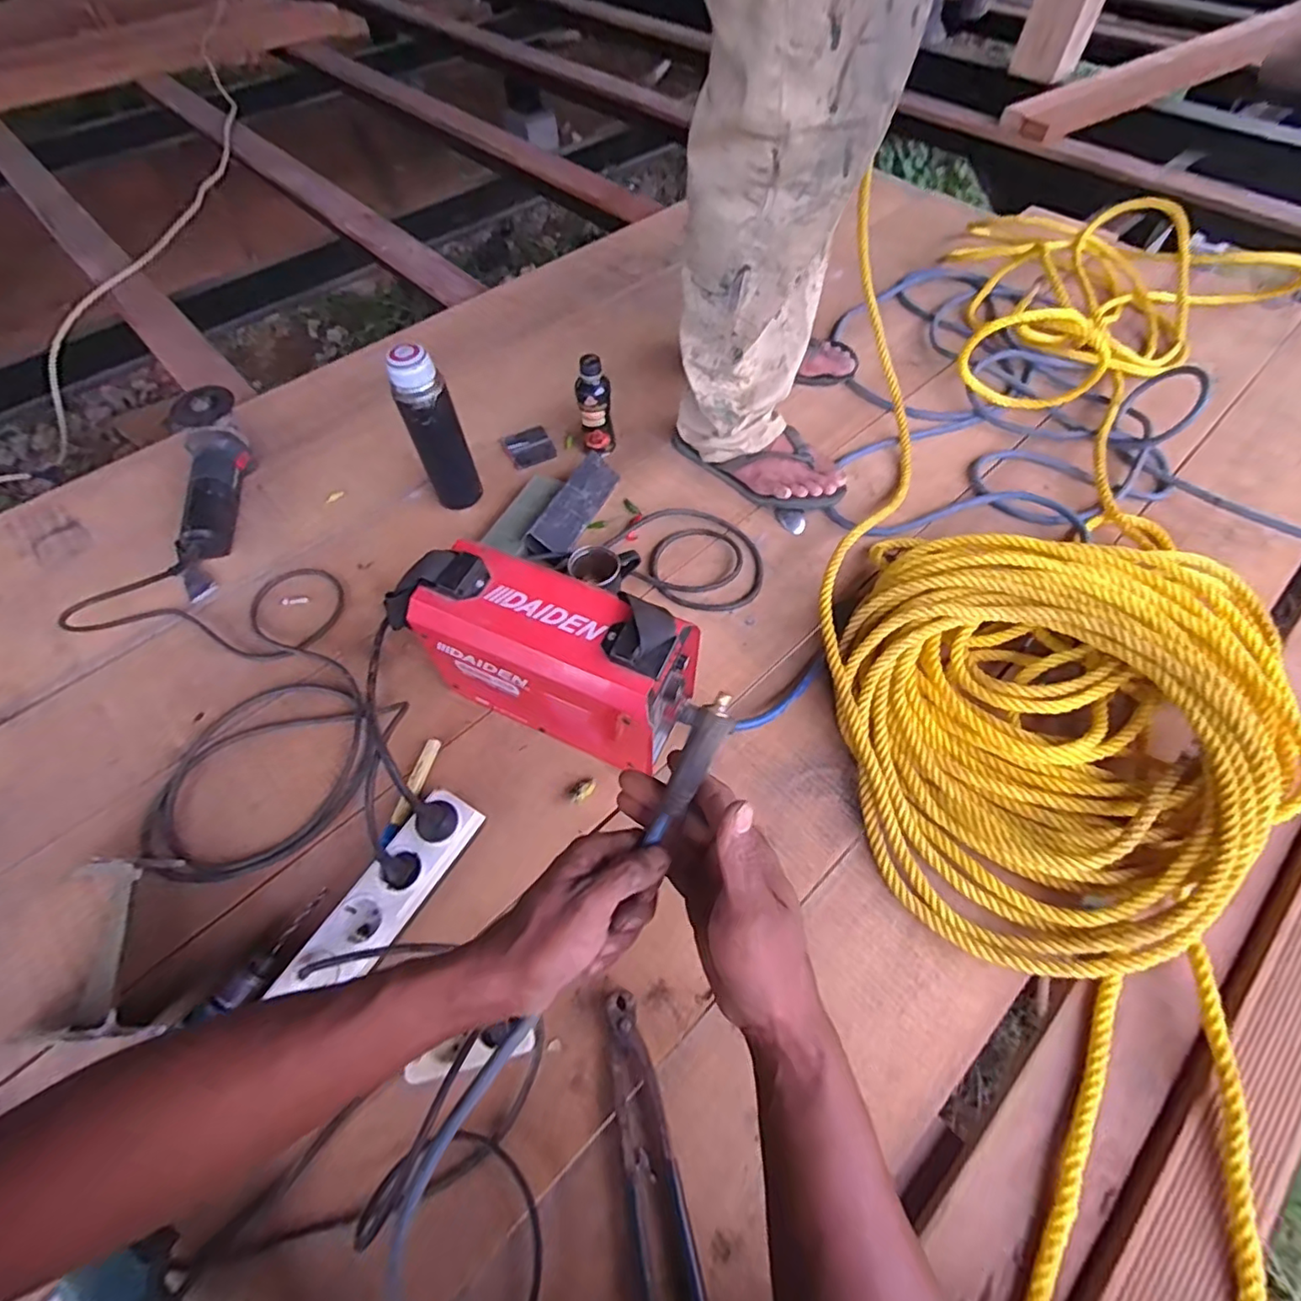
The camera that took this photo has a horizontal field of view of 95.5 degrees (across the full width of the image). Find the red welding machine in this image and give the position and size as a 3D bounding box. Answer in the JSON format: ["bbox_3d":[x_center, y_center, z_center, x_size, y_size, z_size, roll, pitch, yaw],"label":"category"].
[{"bbox_3d":[-0.115,0.001,0.627,0.306,0.187,0.109,20,61,13],"label":"red welding machine"}]

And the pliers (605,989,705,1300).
[{"bbox_3d":[-0.003,0.403,0.482,0.047,0.018,0.217,-11,59,-5],"label":"pliers"}]

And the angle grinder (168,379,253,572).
[{"bbox_3d":[-0.622,-0.235,0.837,0.080,0.077,0.301,-11,71,-5],"label":"angle grinder"}]

